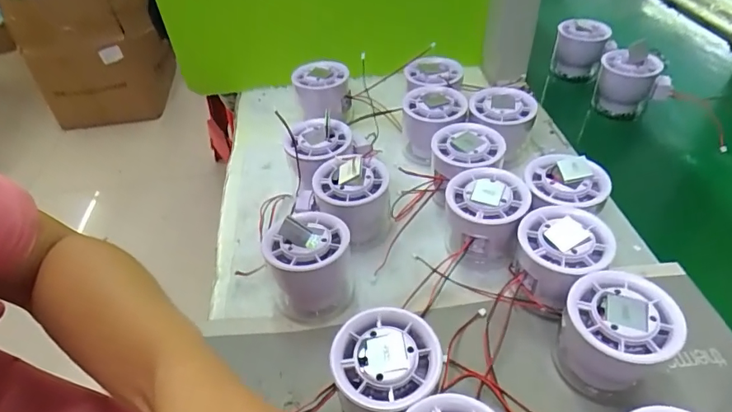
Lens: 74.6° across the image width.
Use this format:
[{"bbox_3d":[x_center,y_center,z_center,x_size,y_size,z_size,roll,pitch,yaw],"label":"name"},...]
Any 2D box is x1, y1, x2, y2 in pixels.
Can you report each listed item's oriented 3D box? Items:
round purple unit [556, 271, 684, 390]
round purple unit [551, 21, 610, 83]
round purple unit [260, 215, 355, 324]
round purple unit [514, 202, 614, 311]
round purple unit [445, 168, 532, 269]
[{"bbox_3d":[0.144,0.077,0.279,0.050,0.058,0.054,-2,43,2],"label":"round purple unit"},{"bbox_3d":[0.252,-0.185,0.573,0.051,0.070,0.046,6,43,13],"label":"round purple unit"},{"bbox_3d":[-0.038,0.037,0.330,0.056,0.072,0.056,-2,43,2],"label":"round purple unit"},{"bbox_3d":[0.128,0.040,0.321,0.053,0.061,0.058,-2,43,2],"label":"round purple unit"},{"bbox_3d":[0.088,0.012,0.357,0.055,0.061,0.054,2,43,5],"label":"round purple unit"}]

